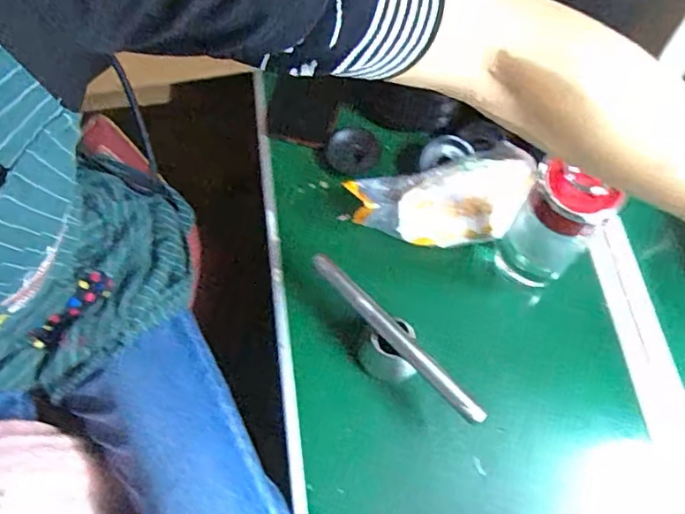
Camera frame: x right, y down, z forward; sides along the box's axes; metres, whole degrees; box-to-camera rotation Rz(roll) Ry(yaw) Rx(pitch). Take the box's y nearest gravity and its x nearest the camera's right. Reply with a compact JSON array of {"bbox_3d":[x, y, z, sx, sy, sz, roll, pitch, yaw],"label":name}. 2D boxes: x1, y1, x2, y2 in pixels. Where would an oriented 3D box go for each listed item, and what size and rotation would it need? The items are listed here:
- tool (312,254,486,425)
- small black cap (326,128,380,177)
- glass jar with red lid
[{"bbox_3d":[0.042,0.085,0.533,0.198,0.077,0.042,38,72,16],"label":"tool"},{"bbox_3d":[0.013,-0.121,0.643,0.057,0.012,0.065,20,68,9],"label":"small black cap"},{"bbox_3d":[0.186,-0.024,0.509,0.062,0.171,0.058,0,66,0],"label":"glass jar with red lid"}]

